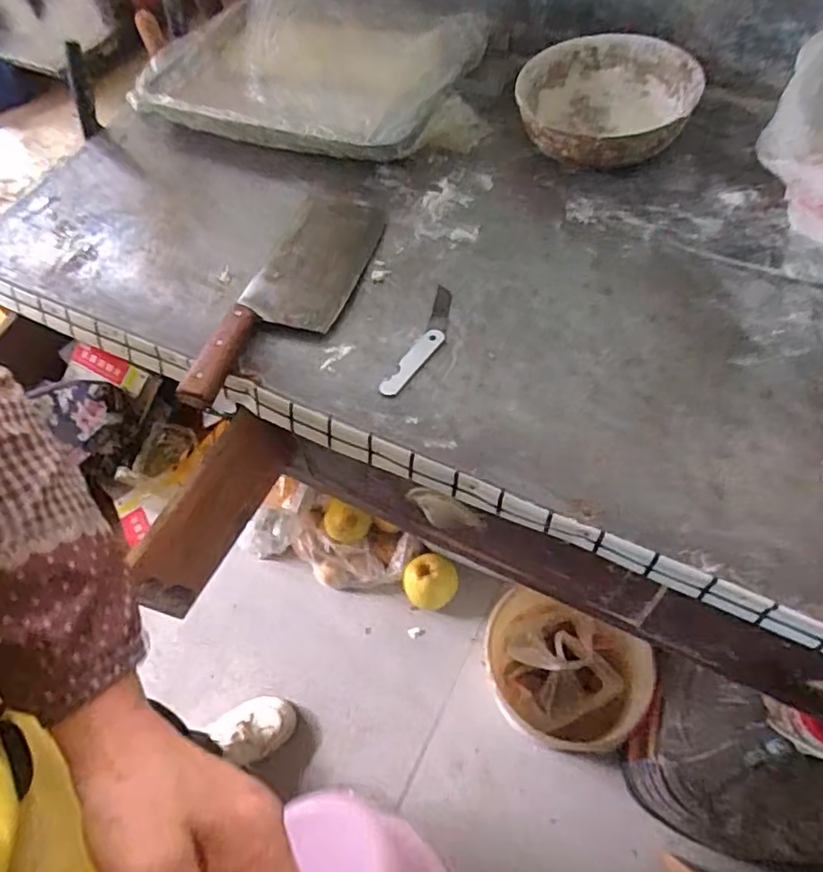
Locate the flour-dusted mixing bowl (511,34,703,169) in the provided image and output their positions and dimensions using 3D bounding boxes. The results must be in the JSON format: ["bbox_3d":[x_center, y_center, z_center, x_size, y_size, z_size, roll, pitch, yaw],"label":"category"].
[{"bbox_3d":[0.215,-0.374,0.715,0.192,0.063,0.190,-3,58,4],"label":"flour-dusted mixing bowl"}]

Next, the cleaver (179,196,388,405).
[{"bbox_3d":[-0.118,-0.151,0.629,0.114,0.023,0.295,19,62,16],"label":"cleaver"}]

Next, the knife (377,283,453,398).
[{"bbox_3d":[0.012,-0.091,0.593,0.030,0.007,0.140,20,63,17],"label":"knife"}]

